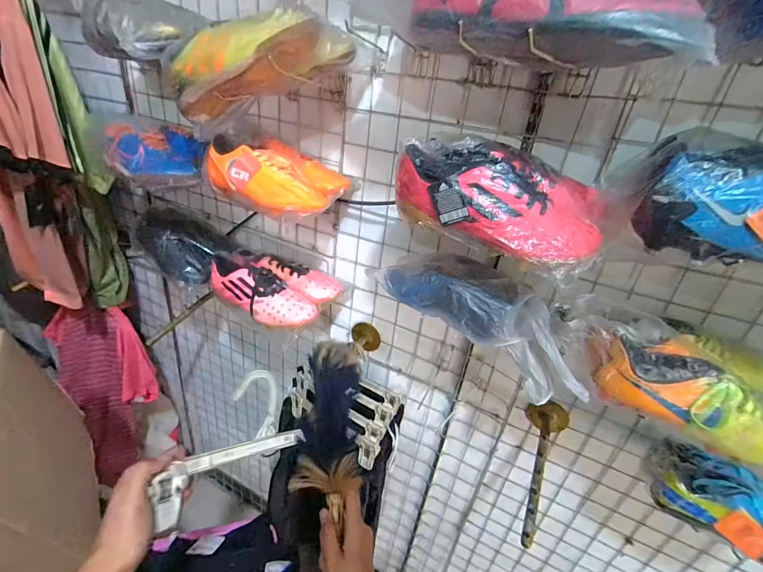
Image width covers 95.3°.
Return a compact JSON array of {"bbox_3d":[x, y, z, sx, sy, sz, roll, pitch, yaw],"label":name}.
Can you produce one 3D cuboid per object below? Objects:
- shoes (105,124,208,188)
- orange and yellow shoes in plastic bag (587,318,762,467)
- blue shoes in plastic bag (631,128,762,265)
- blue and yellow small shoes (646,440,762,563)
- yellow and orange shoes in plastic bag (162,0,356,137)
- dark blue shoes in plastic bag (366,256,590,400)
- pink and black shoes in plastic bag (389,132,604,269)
[{"bbox_3d":[-0.430,-0.253,0.672,0.160,0.077,0.205,-13,34,-33],"label":"shoes"},{"bbox_3d":[0.383,0.107,0.436,0.220,0.087,0.139,24,32,28],"label":"orange and yellow shoes in plastic bag"},{"bbox_3d":[0.384,-0.068,0.324,0.237,0.108,0.095,21,30,23],"label":"blue shoes in plastic bag"},{"bbox_3d":[0.495,0.301,0.485,0.192,0.079,0.089,28,34,34],"label":"blue and yellow small shoes"},{"bbox_3d":[-0.199,-0.337,0.512,0.296,0.099,0.148,-13,7,28],"label":"yellow and orange shoes in plastic bag"},{"bbox_3d":[0.150,0.030,0.519,0.311,0.112,0.091,33,34,14],"label":"dark blue shoes in plastic bag"},{"bbox_3d":[0.152,-0.119,0.437,0.230,0.102,0.143,27,33,32],"label":"pink and black shoes in plastic bag"}]

